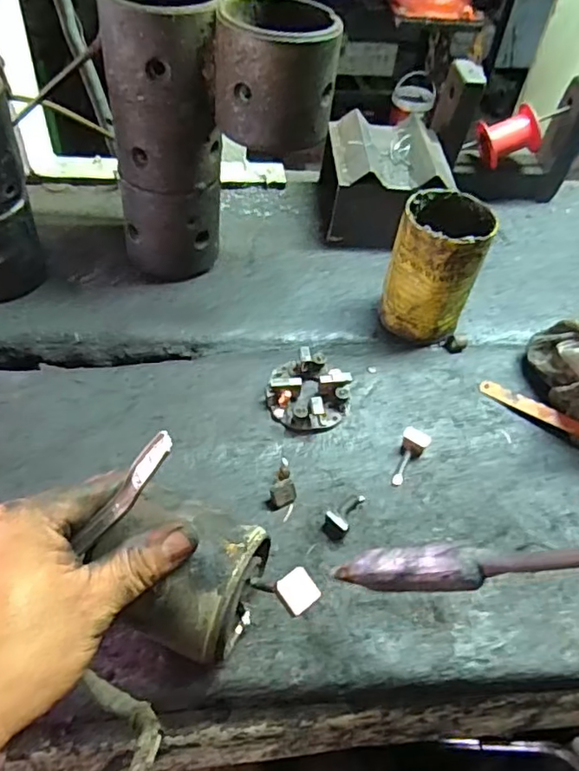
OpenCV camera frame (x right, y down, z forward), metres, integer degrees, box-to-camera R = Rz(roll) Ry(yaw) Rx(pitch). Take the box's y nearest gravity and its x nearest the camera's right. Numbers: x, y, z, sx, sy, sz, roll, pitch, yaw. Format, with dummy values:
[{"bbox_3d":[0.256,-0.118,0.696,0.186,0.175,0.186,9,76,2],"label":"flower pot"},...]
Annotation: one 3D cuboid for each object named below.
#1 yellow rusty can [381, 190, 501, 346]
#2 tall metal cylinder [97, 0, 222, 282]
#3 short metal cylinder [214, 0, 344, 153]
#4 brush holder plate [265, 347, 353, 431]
[{"bbox_3d":[0.131,-0.102,0.523,0.080,0.120,0.078,24,51,14],"label":"yellow rusty can"},{"bbox_3d":[-0.103,-0.204,0.504,0.089,0.236,0.076,3,49,-4],"label":"tall metal cylinder"},{"bbox_3d":[-0.011,-0.234,0.440,0.087,0.079,0.080,3,49,-4],"label":"short metal cylinder"},{"bbox_3d":[0.017,0.002,0.484,0.066,0.028,0.063,3,49,-4],"label":"brush holder plate"}]

